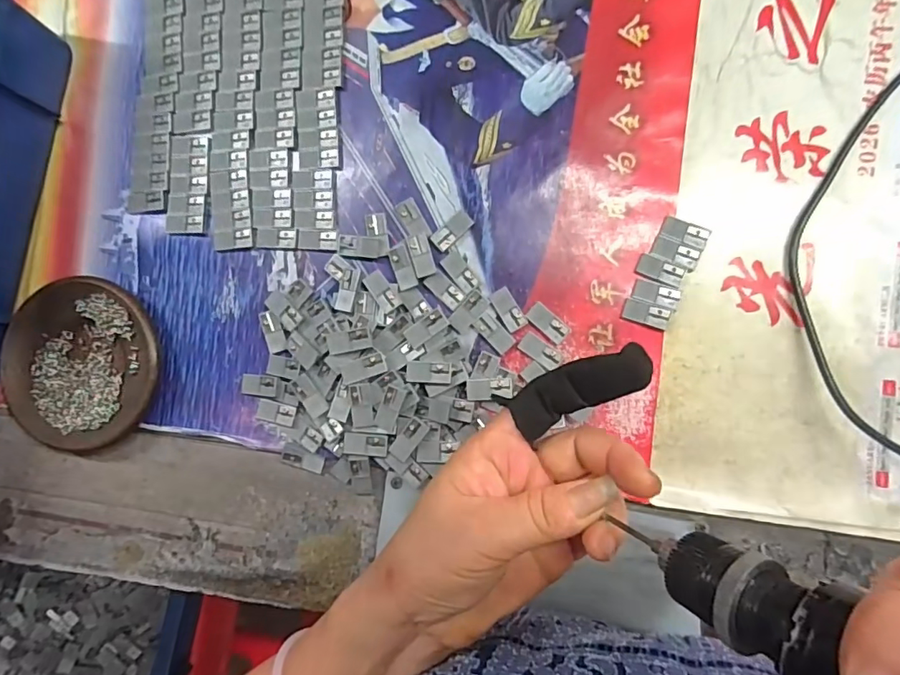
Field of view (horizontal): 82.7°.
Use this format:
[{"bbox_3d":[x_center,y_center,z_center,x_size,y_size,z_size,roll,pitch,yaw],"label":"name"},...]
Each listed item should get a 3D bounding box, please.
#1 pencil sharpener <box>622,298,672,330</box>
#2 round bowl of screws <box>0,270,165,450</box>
[{"bbox_3d":[0.122,-0.015,0.315,0.028,0.004,0.013,15,91,6],"label":"pencil sharpener"},{"bbox_3d":[-0.248,0.019,0.350,0.106,0.017,0.113,0,89,6],"label":"round bowl of screws"}]

